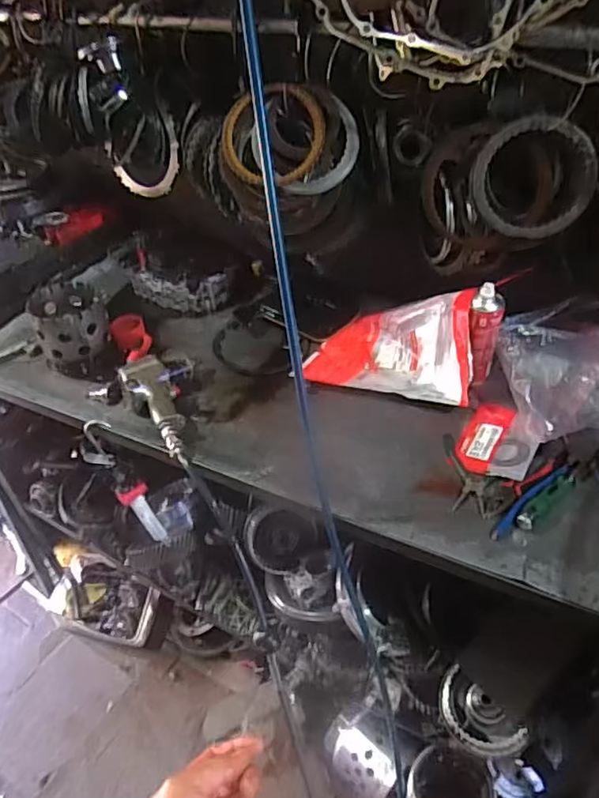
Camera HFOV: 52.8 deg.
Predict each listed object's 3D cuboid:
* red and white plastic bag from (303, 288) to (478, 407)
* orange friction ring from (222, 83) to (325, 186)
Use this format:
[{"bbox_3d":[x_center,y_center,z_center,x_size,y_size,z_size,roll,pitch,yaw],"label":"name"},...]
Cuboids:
[{"bbox_3d":[0.166,-0.120,1.097,0.310,0.126,0.226,11,46,19],"label":"red and white plastic bag"},{"bbox_3d":[-0.042,-0.444,1.020,0.176,0.165,0.019,-27,1,7],"label":"orange friction ring"}]

